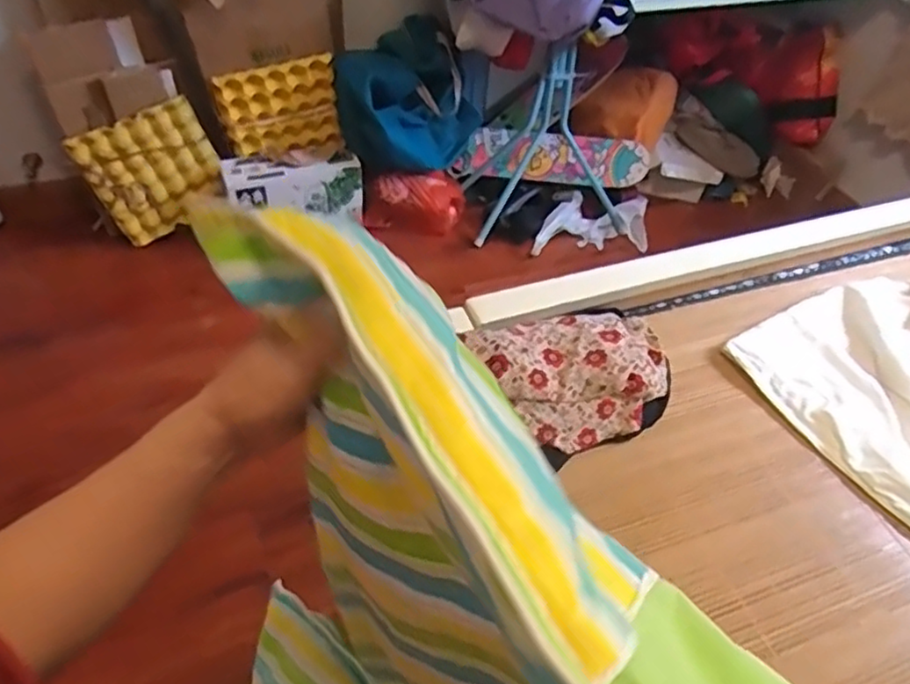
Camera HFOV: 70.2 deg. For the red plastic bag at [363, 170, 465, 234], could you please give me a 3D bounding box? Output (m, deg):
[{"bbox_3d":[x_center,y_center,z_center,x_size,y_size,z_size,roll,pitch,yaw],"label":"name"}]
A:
[{"bbox_3d":[-0.103,-0.370,1.719,0.273,0.133,0.106,-10,50,-15],"label":"red plastic bag"}]

